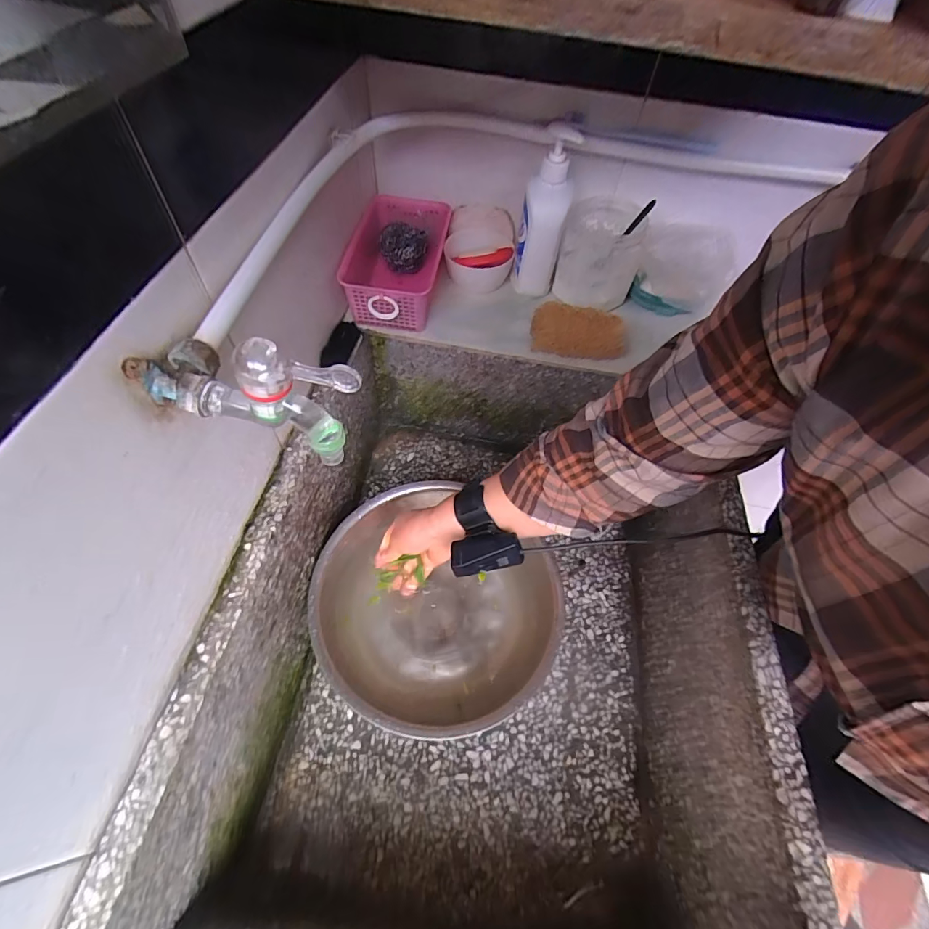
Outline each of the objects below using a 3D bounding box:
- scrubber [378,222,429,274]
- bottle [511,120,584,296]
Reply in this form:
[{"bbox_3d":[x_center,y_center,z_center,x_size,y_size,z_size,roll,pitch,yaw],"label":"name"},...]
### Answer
[{"bbox_3d":[-0.081,-0.288,0.583,0.064,0.046,0.051,-4,58,-7],"label":"scrubber"},{"bbox_3d":[0.098,-0.308,0.554,0.054,0.177,0.071,9,57,1],"label":"bottle"}]

